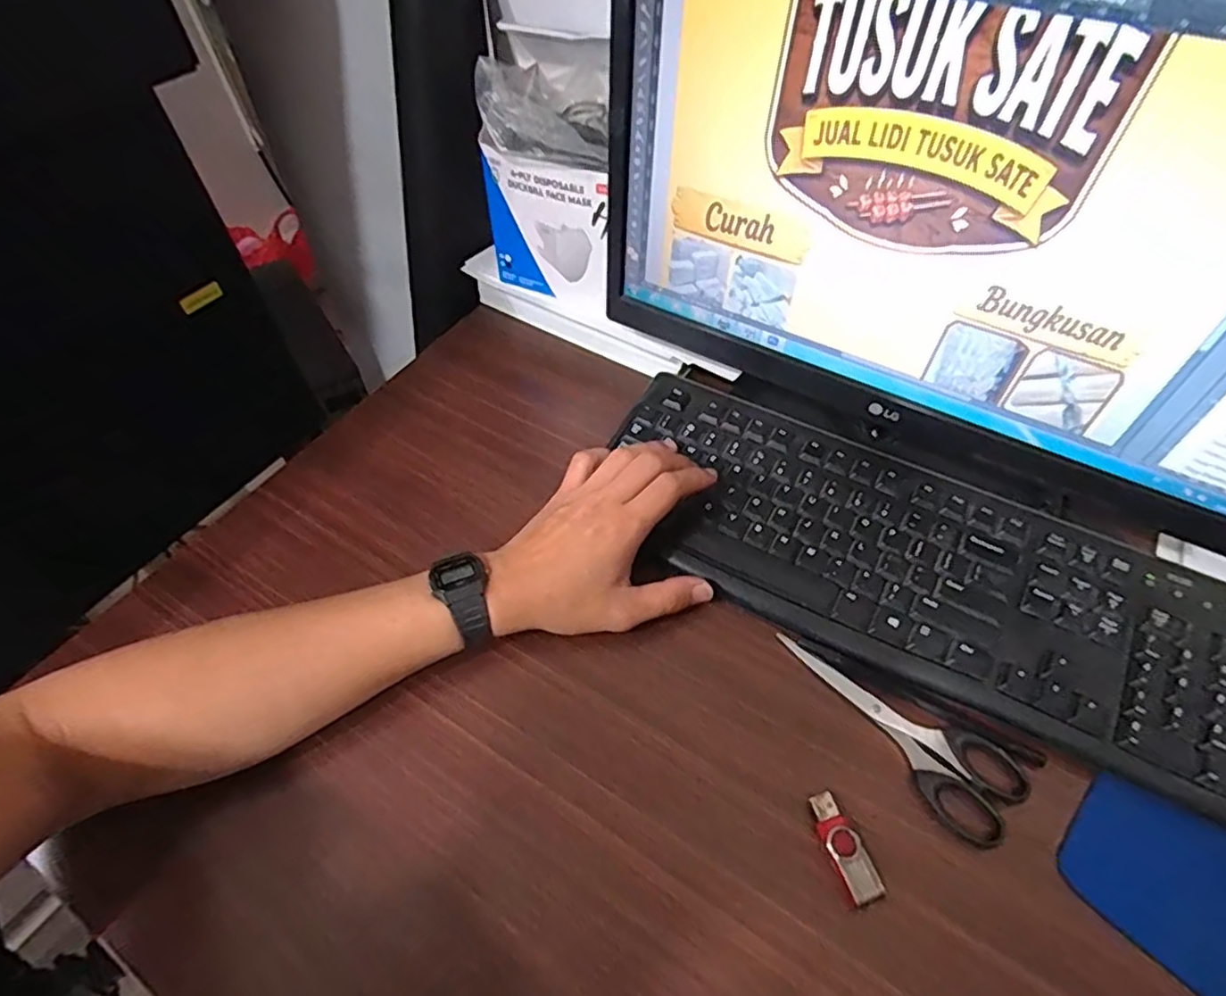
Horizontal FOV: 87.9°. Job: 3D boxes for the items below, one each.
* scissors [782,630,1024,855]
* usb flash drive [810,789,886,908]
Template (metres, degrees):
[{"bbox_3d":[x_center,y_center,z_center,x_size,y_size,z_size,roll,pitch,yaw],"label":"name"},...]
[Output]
[{"bbox_3d":[0.174,0.128,0.381,0.055,0.004,0.149,-31,60,-15],"label":"scissors"},{"bbox_3d":[0.122,0.184,0.337,0.018,0.006,0.052,-21,58,-9],"label":"usb flash drive"}]

